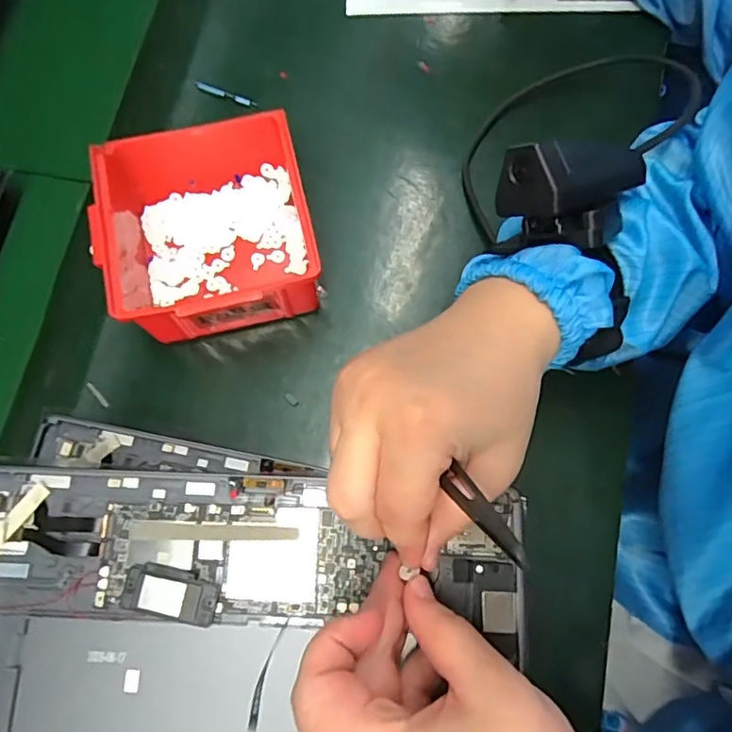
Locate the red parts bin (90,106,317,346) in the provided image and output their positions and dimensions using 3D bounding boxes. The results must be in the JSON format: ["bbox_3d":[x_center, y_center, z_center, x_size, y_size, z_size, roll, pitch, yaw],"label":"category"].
[{"bbox_3d":[-0.102,-0.089,0.354,0.126,0.070,0.133,-13,73,0],"label":"red parts bin"}]

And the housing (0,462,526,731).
[{"bbox_3d":[-0.065,0.131,0.236,0.255,0.014,0.166,2,74,2],"label":"housing"}]

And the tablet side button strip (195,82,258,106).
[{"bbox_3d":[-0.106,-0.204,0.420,0.048,0.005,0.006,19,76,7],"label":"tablet side button strip"}]

